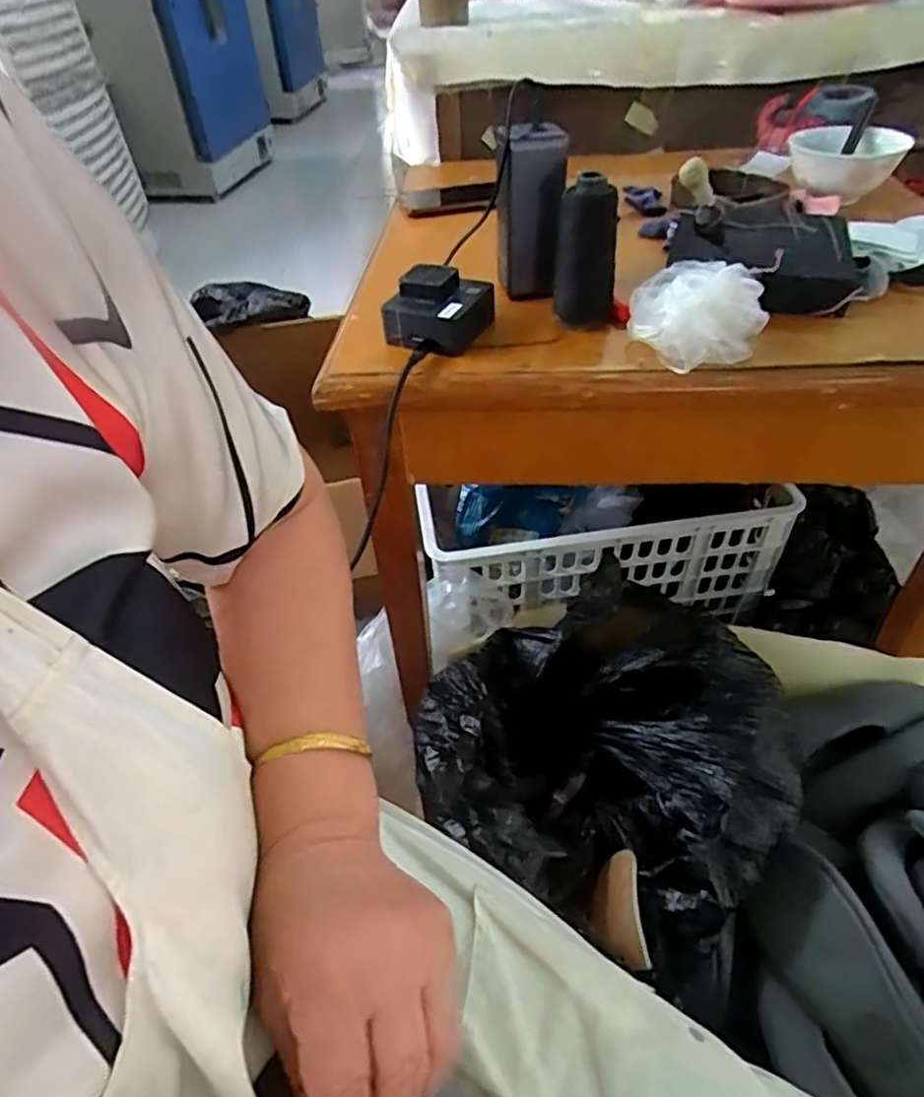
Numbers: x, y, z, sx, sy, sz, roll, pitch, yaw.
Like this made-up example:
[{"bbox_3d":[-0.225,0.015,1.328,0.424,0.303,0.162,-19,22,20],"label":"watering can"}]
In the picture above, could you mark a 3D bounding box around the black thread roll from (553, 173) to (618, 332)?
[{"bbox_3d":[0.098,-0.230,0.528,0.049,0.109,0.045,4,44,8],"label":"black thread roll"}]

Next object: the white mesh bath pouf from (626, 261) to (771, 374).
[{"bbox_3d":[0.178,-0.178,0.506,0.099,0.052,0.077,11,46,15],"label":"white mesh bath pouf"}]

